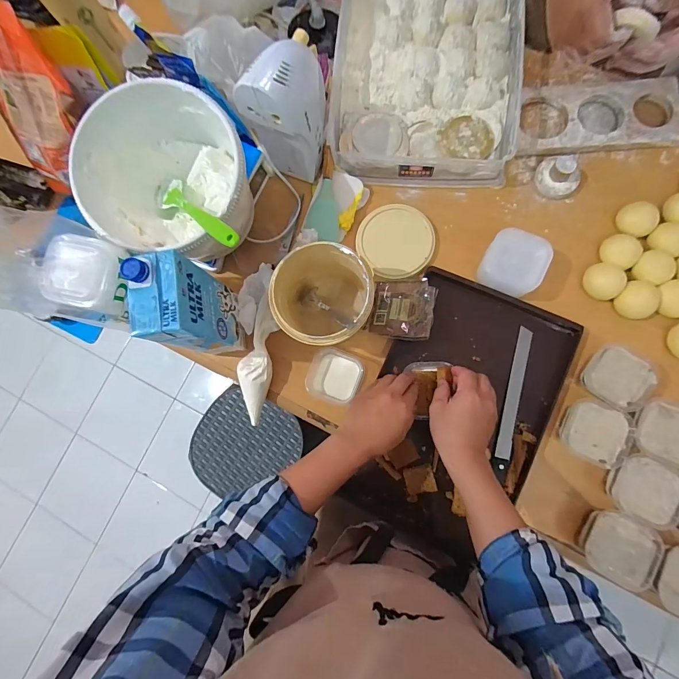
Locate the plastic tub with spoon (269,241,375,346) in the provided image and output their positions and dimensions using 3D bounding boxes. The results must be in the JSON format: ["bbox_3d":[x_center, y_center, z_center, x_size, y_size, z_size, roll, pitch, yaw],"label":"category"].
[{"bbox_3d":[-0.018,-0.051,0.479,0.129,0.114,0.130,-1,81,6],"label":"plastic tub with spoon"}]

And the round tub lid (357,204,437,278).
[{"bbox_3d":[0.092,-0.161,0.544,0.117,0.019,0.126,-1,80,6],"label":"round tub lid"}]

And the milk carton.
[{"bbox_3d":[-0.195,-0.035,0.446,0.060,0.174,0.100,-10,80,4],"label":"milk carton"}]

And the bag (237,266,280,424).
[{"bbox_3d":[-0.130,0.006,0.530,0.056,0.037,0.247,-4,80,5],"label":"bag"}]

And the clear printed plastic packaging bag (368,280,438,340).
[{"bbox_3d":[0.096,-0.046,0.513,0.095,0.010,0.090,4,79,26],"label":"clear printed plastic packaging bag"}]

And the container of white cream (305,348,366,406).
[{"bbox_3d":[-0.006,0.056,0.516,0.080,0.033,0.075,20,83,9],"label":"container of white cream"}]

